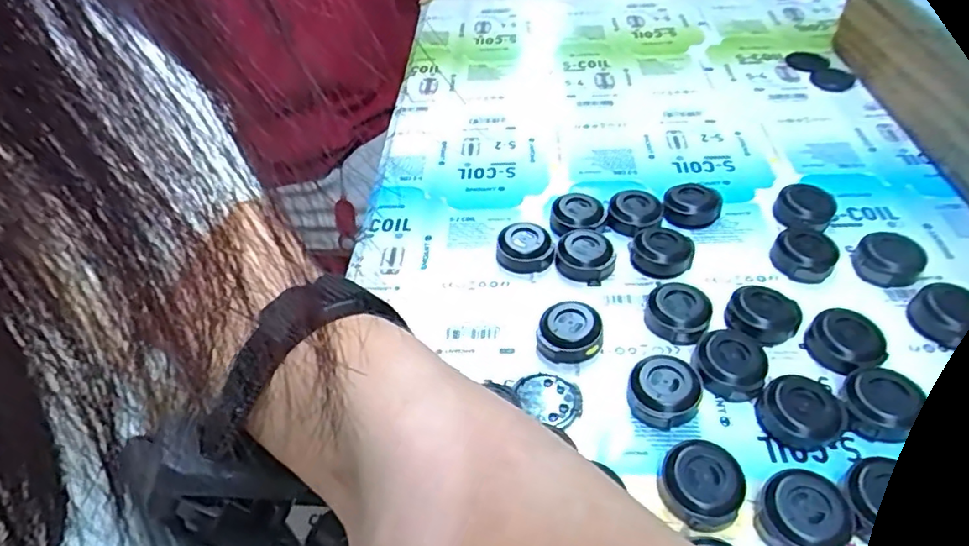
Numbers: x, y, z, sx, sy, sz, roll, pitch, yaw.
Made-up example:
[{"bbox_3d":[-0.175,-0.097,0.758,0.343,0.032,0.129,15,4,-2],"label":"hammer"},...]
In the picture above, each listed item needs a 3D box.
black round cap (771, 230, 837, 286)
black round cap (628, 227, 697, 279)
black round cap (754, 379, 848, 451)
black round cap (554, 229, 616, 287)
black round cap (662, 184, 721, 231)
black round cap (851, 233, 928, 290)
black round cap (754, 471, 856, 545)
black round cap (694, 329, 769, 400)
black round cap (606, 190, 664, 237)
[{"bbox_3d":[0.166,-0.009,0.305,0.030,0.013,0.030,-6,45,0],"label":"black round cap"},{"bbox_3d":[0.094,-0.012,0.311,0.029,0.012,0.028,-3,45,3],"label":"black round cap"},{"bbox_3d":[0.128,0.057,0.240,0.026,0.015,0.029,-37,52,-27],"label":"black round cap"},{"bbox_3d":[0.053,-0.009,0.313,0.029,0.012,0.028,-3,45,3],"label":"black round cap"},{"bbox_3d":[0.117,-0.035,0.335,0.030,0.018,0.030,-3,45,3],"label":"black round cap"},{"bbox_3d":[0.204,-0.007,0.299,0.028,0.011,0.029,9,47,15],"label":"black round cap"},{"bbox_3d":[0.113,0.087,0.210,0.028,0.015,0.029,-3,45,3],"label":"black round cap"},{"bbox_3d":[0.106,0.039,0.256,0.027,0.015,0.027,2,45,8],"label":"black round cap"},{"bbox_3d":[0.085,-0.033,0.336,0.029,0.014,0.029,-3,45,3],"label":"black round cap"}]

